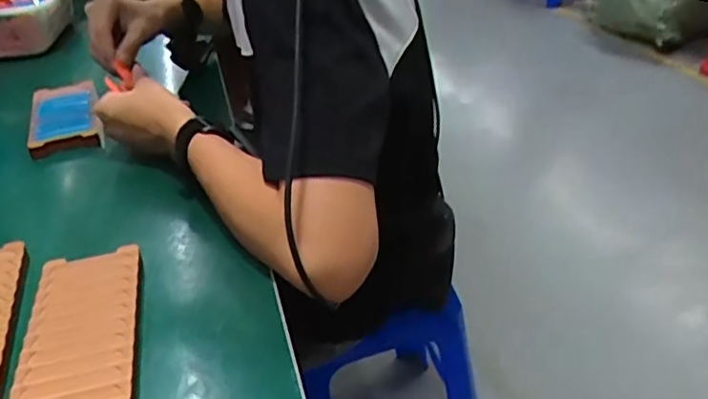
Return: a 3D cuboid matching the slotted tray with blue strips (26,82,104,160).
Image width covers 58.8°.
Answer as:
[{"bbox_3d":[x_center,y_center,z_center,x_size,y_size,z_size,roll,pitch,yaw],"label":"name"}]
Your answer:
[{"bbox_3d":[-0.356,-0.105,0.772,0.075,0.022,0.187,-17,35,-16],"label":"slotted tray with blue strips"}]

